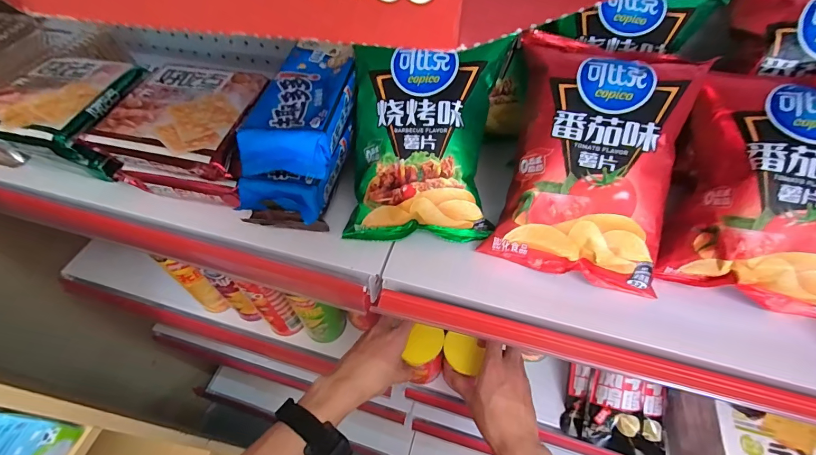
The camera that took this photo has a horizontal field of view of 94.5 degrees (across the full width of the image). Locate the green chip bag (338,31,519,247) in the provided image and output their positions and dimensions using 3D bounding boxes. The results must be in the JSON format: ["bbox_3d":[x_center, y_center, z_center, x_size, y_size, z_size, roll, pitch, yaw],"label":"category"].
[{"bbox_3d":[0.014,-0.069,0.328,0.133,0.169,0.050,3,12,10],"label":"green chip bag"}]

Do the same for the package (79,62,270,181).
[{"bbox_3d":[-0.206,-0.104,0.364,0.135,0.036,0.118,8,55,9],"label":"package"}]

